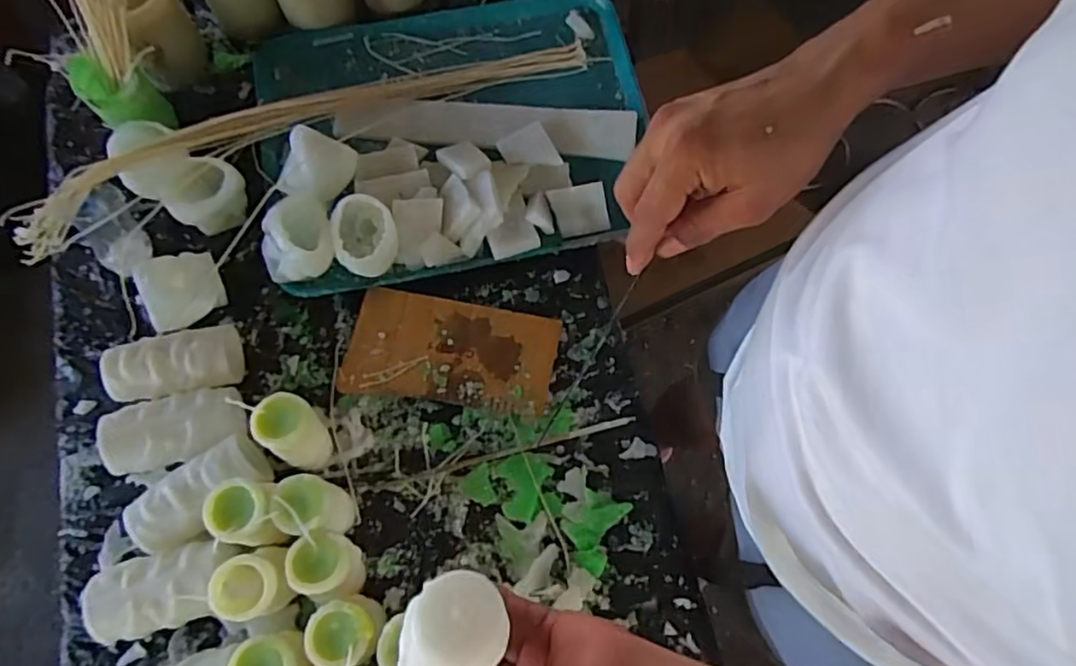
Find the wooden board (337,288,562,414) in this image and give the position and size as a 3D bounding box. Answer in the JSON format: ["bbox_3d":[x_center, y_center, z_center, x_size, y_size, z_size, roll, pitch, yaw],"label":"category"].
[{"bbox_3d":[-0.092,0.018,0.689,0.217,0.016,0.110,9,72,3],"label":"wooden board"}]

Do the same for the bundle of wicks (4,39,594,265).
[{"bbox_3d":[-0.259,-0.245,0.751,0.670,0.062,0.088,-20,73,-6],"label":"bundle of wicks"}]

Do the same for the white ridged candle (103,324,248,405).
[{"bbox_3d":[-0.372,0.031,0.672,0.132,0.059,0.066,-7,72,-2],"label":"white ridged candle"}]

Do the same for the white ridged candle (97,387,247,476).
[{"bbox_3d":[-0.355,0.094,0.648,0.129,0.061,0.068,-12,72,-4],"label":"white ridged candle"}]

